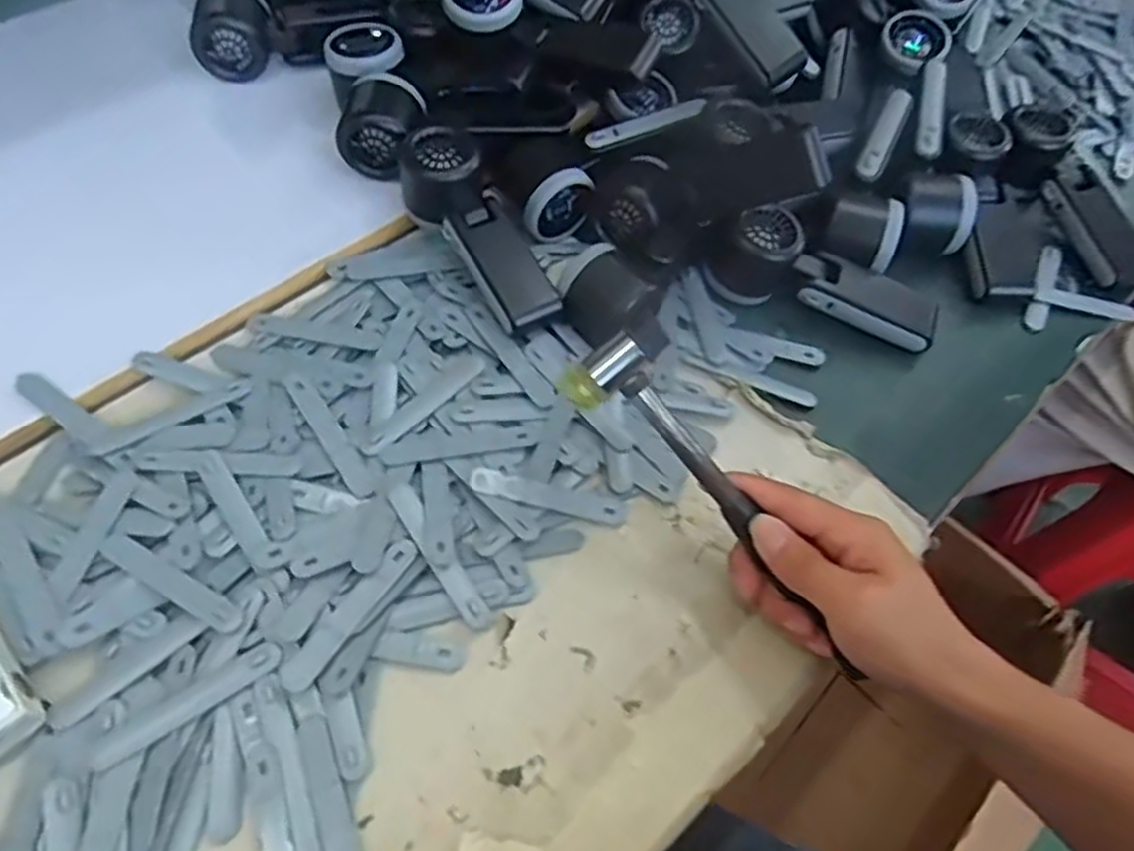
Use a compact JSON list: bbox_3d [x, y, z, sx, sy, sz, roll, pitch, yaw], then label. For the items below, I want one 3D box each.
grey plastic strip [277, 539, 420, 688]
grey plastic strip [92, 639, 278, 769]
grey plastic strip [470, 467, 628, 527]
[{"bbox_3d":[-0.116,0.100,0.405,0.019,0.009,0.094,33,62,17],"label":"grey plastic strip"},{"bbox_3d":[-0.192,0.142,0.384,0.094,0.004,0.015,-31,64,-19],"label":"grey plastic strip"},{"bbox_3d":[-0.011,0.042,0.458,0.094,0.008,0.019,16,58,-5],"label":"grey plastic strip"}]

